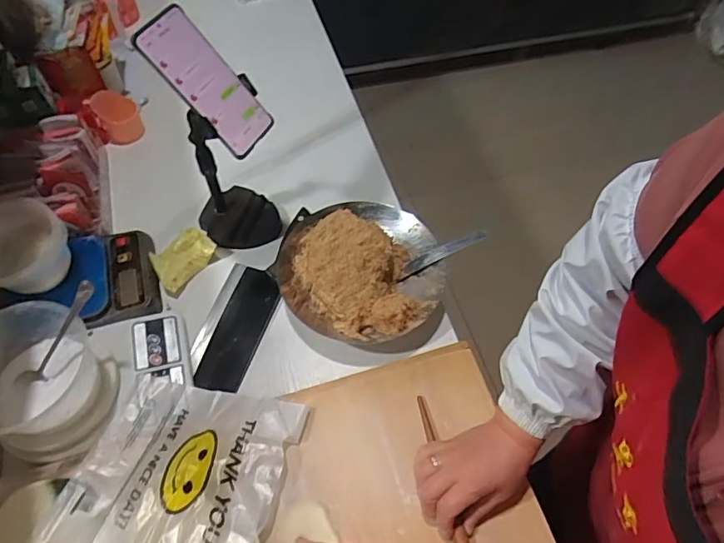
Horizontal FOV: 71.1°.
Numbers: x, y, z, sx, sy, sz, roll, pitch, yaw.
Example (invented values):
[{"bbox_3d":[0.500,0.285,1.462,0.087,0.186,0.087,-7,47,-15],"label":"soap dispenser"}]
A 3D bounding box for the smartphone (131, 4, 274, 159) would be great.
[{"bbox_3d":[-0.171,-0.209,0.567,0.016,0.159,0.072,0,50,50],"label":"smartphone"}]

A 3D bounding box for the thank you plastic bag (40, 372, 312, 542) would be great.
[{"bbox_3d":[-0.193,0.217,0.554,0.214,0.037,0.196,11,58,5],"label":"thank you plastic bag"}]

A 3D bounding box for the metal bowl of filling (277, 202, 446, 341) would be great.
[{"bbox_3d":[-0.002,0.000,0.699,0.217,0.119,0.202,0,58,0],"label":"metal bowl of filling"}]

